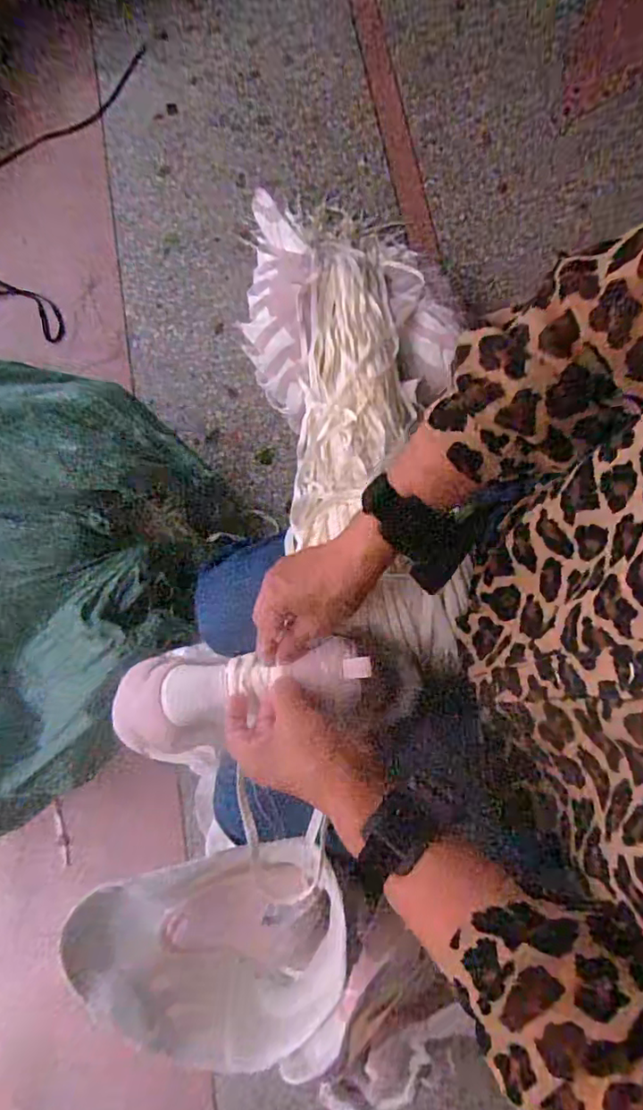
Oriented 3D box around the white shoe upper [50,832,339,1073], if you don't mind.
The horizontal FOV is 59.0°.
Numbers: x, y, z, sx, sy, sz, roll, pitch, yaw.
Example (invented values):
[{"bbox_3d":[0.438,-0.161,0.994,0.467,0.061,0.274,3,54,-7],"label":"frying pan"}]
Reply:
[{"bbox_3d":[-0.079,0.303,0.432,0.194,0.093,0.144,-2,77,1],"label":"white shoe upper"}]

